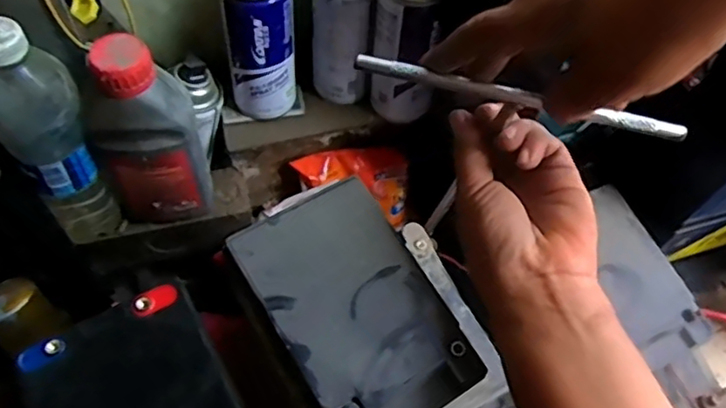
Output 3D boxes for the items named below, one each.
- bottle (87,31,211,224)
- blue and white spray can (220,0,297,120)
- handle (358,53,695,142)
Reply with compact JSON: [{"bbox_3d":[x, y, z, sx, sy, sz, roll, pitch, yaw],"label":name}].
[{"bbox_3d":[-0.173,-0.050,0.504,0.084,0.202,0.055,-8,59,-9],"label":"bottle"},{"bbox_3d":[-0.087,-0.145,0.524,0.062,0.155,0.053,-4,59,-6],"label":"blue and white spray can"},{"bbox_3d":[0.085,-0.056,0.330,0.179,0.012,0.010,12,58,-1],"label":"handle"}]

